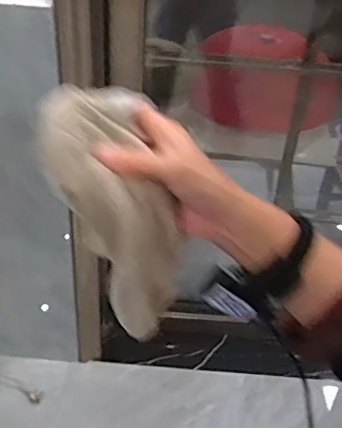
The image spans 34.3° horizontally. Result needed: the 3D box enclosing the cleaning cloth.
[{"bbox_3d":[-0.036,-0.002,0.467,0.095,0.215,0.056,-29,17,-25],"label":"cleaning cloth"}]

